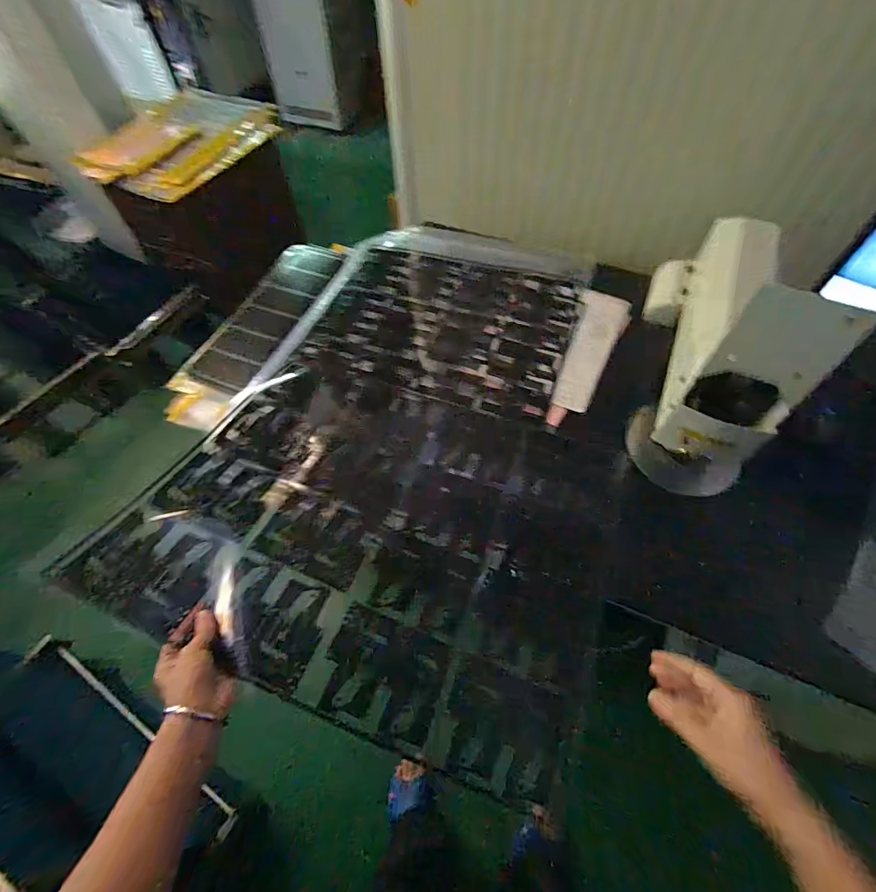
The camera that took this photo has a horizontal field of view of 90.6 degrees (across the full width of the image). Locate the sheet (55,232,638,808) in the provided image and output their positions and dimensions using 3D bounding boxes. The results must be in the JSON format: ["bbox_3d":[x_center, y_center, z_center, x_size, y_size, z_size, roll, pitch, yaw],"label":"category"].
[{"bbox_3d":[-0.019,-0.086,0.744,0.636,0.152,0.970,13,61,7],"label":"sheet"}]

